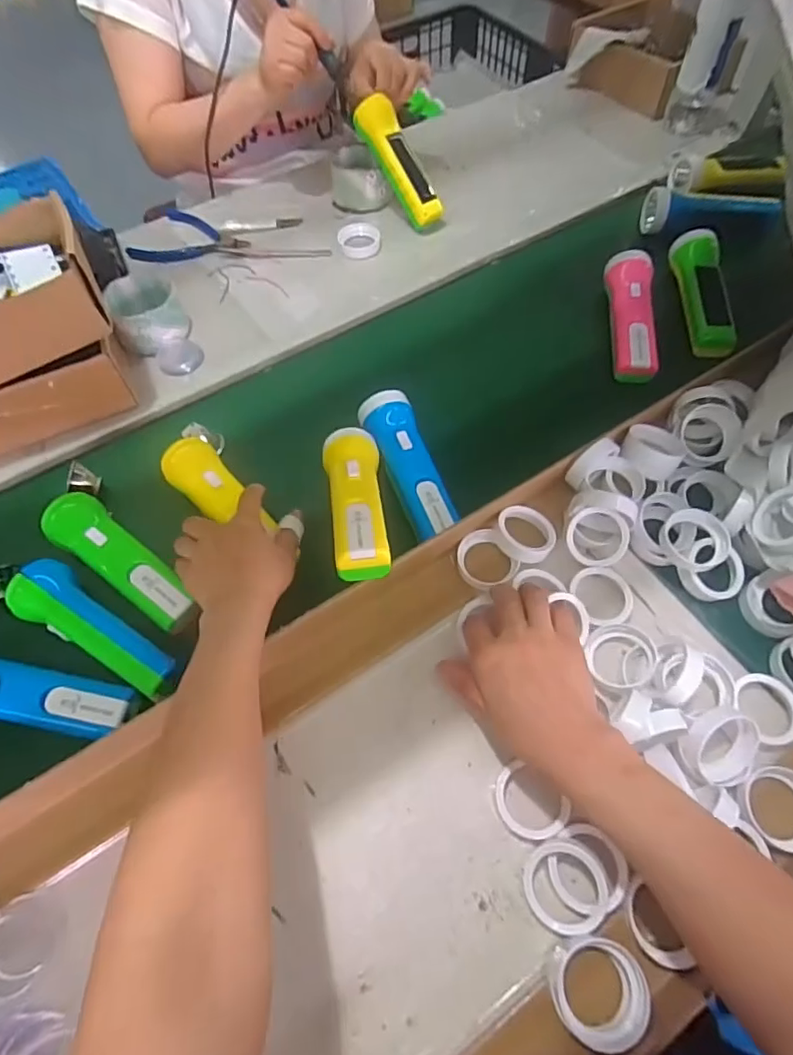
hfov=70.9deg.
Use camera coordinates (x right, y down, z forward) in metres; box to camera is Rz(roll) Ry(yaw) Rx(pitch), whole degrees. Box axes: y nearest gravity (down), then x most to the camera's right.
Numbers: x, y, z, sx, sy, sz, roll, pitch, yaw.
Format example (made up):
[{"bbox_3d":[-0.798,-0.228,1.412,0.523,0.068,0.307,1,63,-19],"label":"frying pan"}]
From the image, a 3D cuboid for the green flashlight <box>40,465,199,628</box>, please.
[{"bbox_3d":[-0.249,0.015,0.489,0.200,0.038,0.060,37,69,20],"label":"green flashlight"}]

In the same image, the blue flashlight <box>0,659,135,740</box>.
[{"bbox_3d":[-0.307,0.122,0.428,0.203,0.036,0.054,14,63,10],"label":"blue flashlight"}]

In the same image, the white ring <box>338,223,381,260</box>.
[{"bbox_3d":[-0.048,-0.373,0.722,0.054,0.017,0.053,-1,62,2],"label":"white ring"}]

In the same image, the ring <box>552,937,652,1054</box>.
[{"bbox_3d":[0.123,0.280,0.335,0.054,0.020,0.053,6,47,20],"label":"ring"}]

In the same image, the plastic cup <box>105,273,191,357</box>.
[{"bbox_3d":[-0.287,-0.243,0.639,0.076,0.048,0.089,-31,65,-13],"label":"plastic cup"}]

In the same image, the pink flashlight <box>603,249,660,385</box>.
[{"bbox_3d":[0.265,-0.236,0.621,0.054,0.040,0.175,3,62,4],"label":"pink flashlight"}]

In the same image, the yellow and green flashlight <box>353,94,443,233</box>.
[{"bbox_3d":[0.005,-0.463,0.718,0.046,0.049,0.155,-33,99,-15],"label":"yellow and green flashlight"}]

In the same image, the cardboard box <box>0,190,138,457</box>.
[{"bbox_3d":[-0.404,-0.195,0.574,0.222,0.177,0.183,-25,64,-11],"label":"cardboard box"}]

